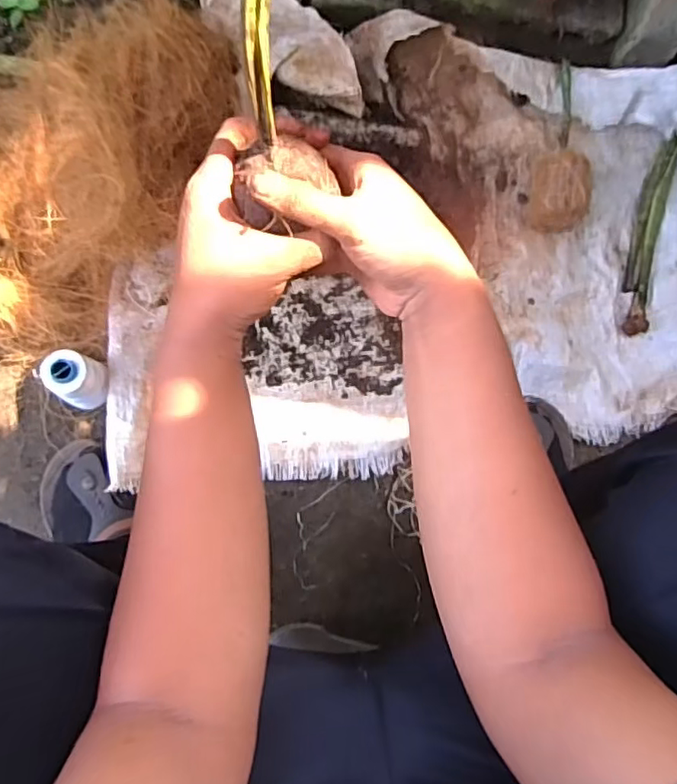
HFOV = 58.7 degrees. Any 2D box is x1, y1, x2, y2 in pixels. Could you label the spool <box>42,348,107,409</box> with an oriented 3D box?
[{"bbox_3d":[-0.302,-0.013,0.698,0.058,0.105,0.057,1,83,-4],"label":"spool"}]

